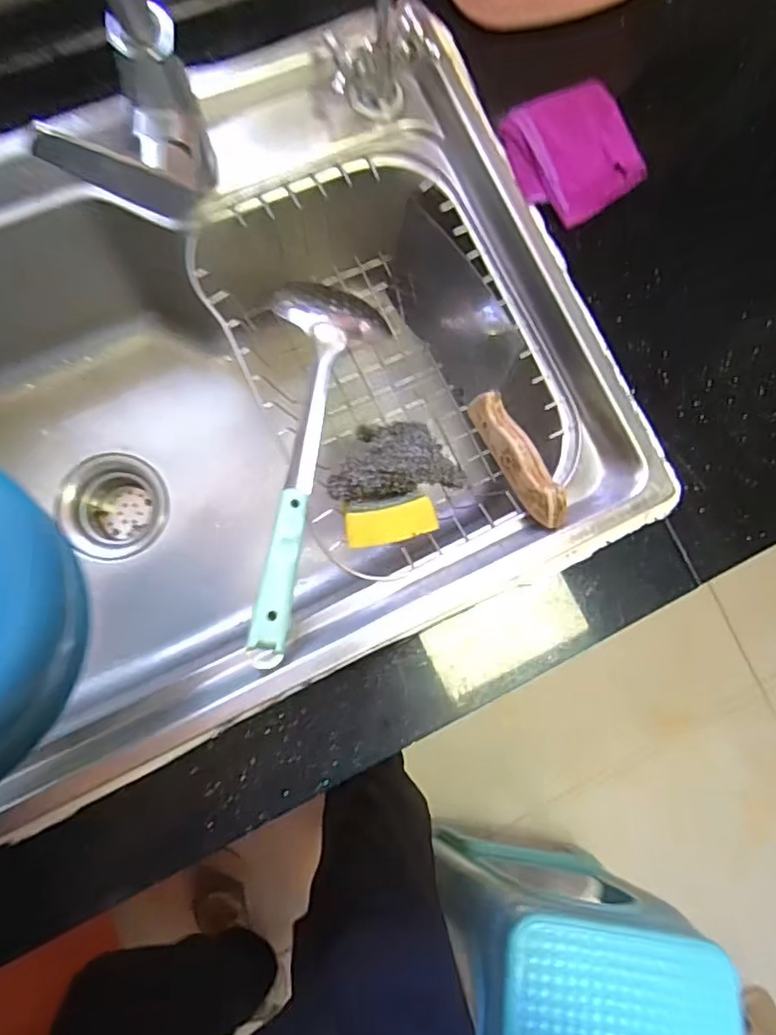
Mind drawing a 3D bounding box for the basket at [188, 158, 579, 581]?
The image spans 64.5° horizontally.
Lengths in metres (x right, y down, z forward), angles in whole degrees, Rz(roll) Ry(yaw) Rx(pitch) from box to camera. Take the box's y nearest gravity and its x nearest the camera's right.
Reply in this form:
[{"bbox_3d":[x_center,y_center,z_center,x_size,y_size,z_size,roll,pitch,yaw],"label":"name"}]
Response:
[{"bbox_3d":[-0.001,-0.123,0.533,0.223,0.121,0.339,-27,86,-8],"label":"basket"}]

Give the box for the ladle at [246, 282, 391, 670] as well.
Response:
[{"bbox_3d":[-0.063,-0.055,0.468,0.090,0.044,0.322,9,67,-4],"label":"ladle"}]

